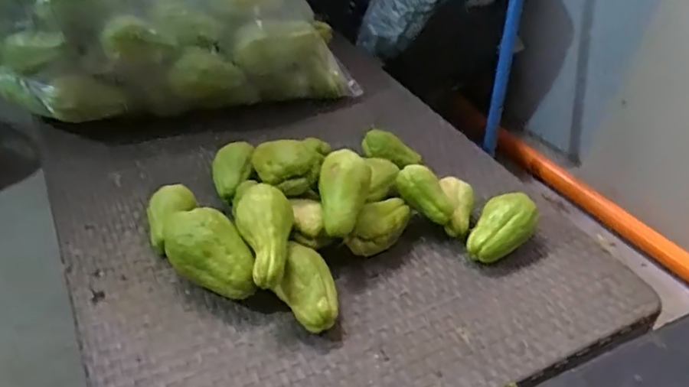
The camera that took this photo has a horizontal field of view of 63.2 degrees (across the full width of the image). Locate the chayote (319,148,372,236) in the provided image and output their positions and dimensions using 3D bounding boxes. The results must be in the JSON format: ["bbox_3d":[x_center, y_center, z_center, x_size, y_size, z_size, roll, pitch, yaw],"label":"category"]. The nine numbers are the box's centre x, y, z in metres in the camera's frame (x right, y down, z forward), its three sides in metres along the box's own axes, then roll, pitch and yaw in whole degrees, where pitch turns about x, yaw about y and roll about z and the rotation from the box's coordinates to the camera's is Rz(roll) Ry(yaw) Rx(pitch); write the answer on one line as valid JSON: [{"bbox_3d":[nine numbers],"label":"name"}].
[{"bbox_3d":[-0.001,-0.001,0.798,0.068,0.124,0.060,8,-5,19],"label":"chayote"}]

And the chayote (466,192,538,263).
[{"bbox_3d":[0.236,0.056,0.834,0.078,0.069,0.120,23,41,22],"label":"chayote"}]

